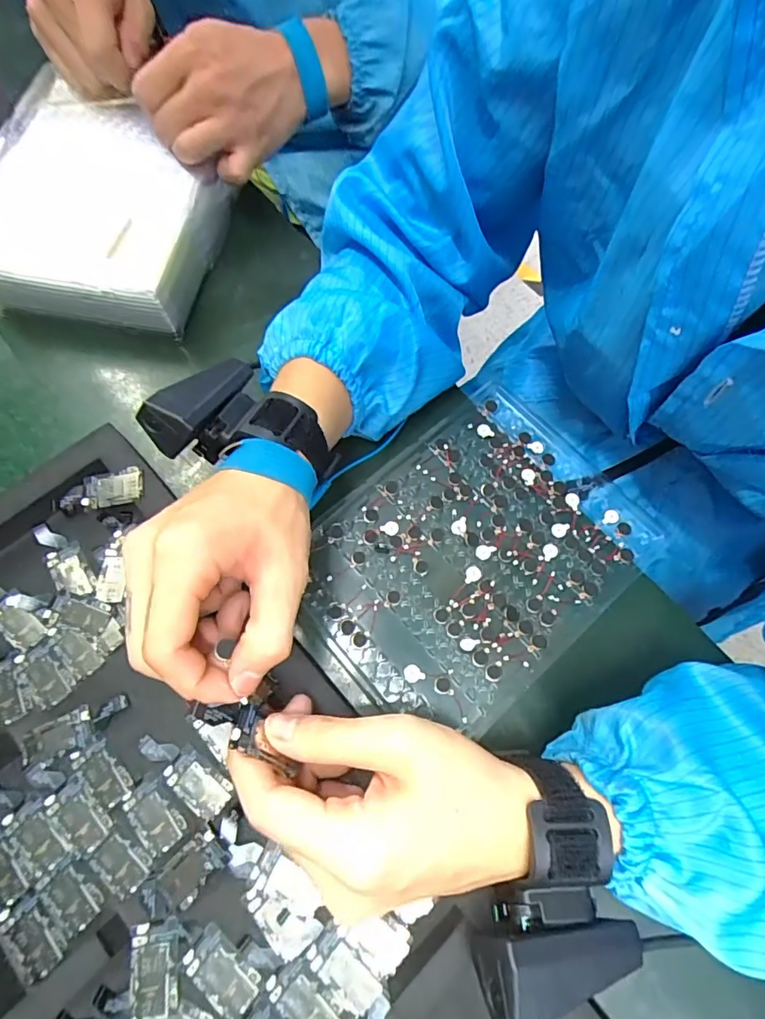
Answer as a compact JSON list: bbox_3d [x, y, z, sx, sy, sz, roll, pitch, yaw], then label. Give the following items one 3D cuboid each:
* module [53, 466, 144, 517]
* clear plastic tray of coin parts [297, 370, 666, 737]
[{"bbox_3d":[-0.180,-0.011,0.308,0.058,0.004,0.023,-13,78,3],"label":"module"},{"bbox_3d":[0.054,0.022,0.332,0.228,0.016,0.173,-38,75,-10],"label":"clear plastic tray of coin parts"}]

